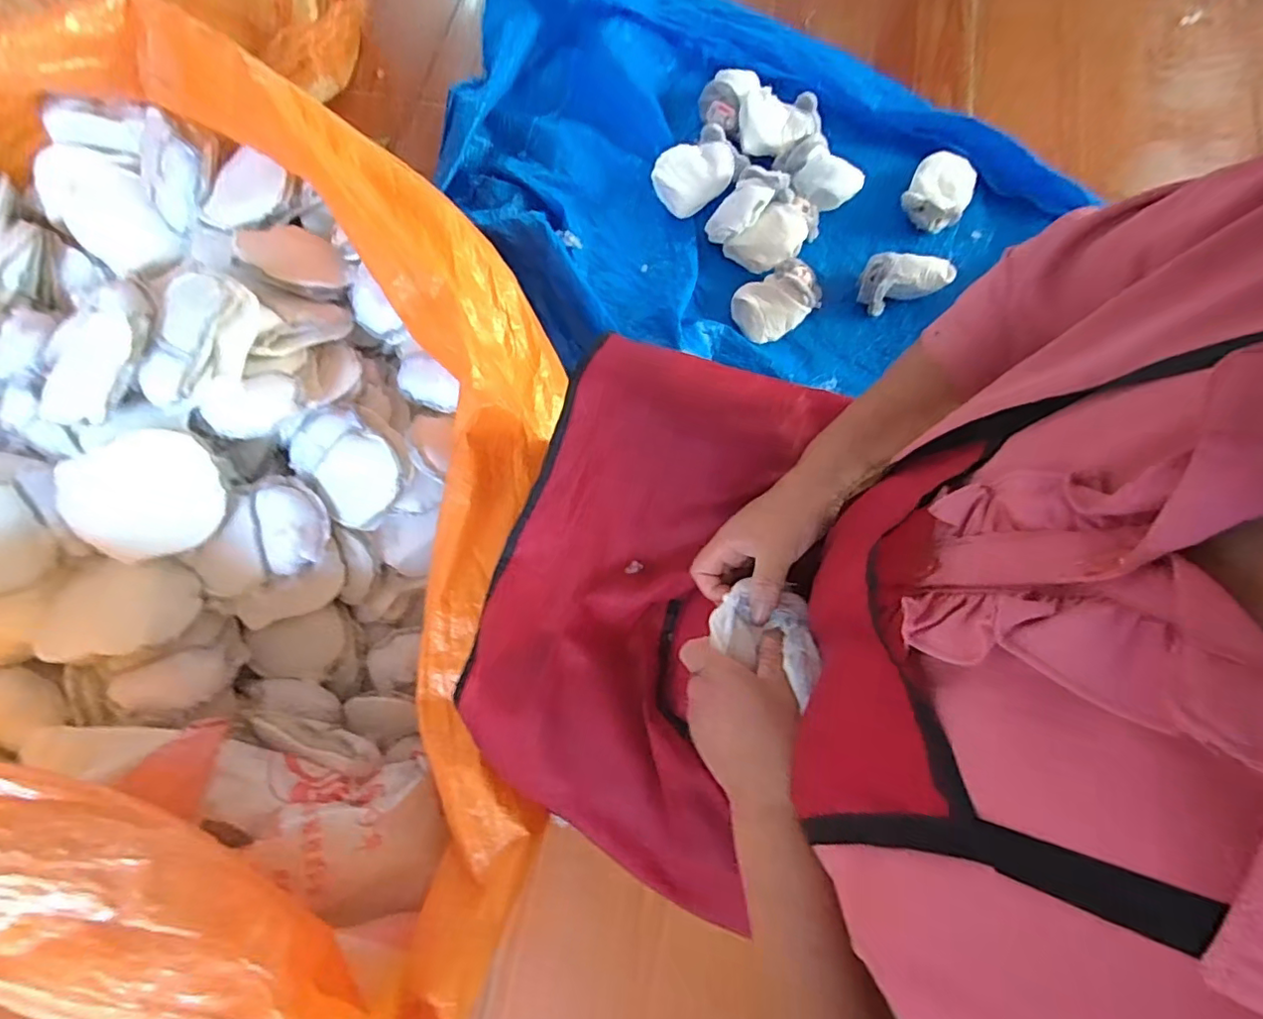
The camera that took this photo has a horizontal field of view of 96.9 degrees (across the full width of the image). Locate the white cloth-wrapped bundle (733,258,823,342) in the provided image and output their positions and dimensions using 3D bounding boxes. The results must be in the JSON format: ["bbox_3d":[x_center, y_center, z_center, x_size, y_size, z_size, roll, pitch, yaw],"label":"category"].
[{"bbox_3d":[0.277,-0.393,1.055,0.165,0.061,0.111,-31,76,-7],"label":"white cloth-wrapped bundle"}]

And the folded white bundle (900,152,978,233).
[{"bbox_3d":[0.613,-0.633,1.112,0.116,0.039,0.165,29,77,8],"label":"folded white bundle"}]

